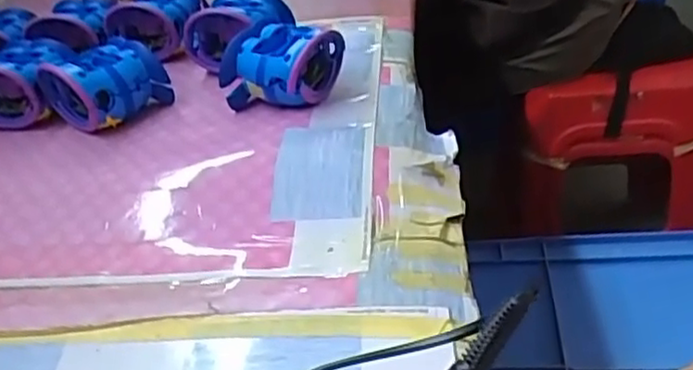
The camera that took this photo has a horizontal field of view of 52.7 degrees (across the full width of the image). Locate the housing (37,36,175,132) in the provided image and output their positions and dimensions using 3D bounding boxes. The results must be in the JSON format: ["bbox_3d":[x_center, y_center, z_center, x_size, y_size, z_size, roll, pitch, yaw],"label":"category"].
[{"bbox_3d":[-0.222,-0.095,0.640,0.076,0.063,0.083,24,47,35],"label":"housing"}]

